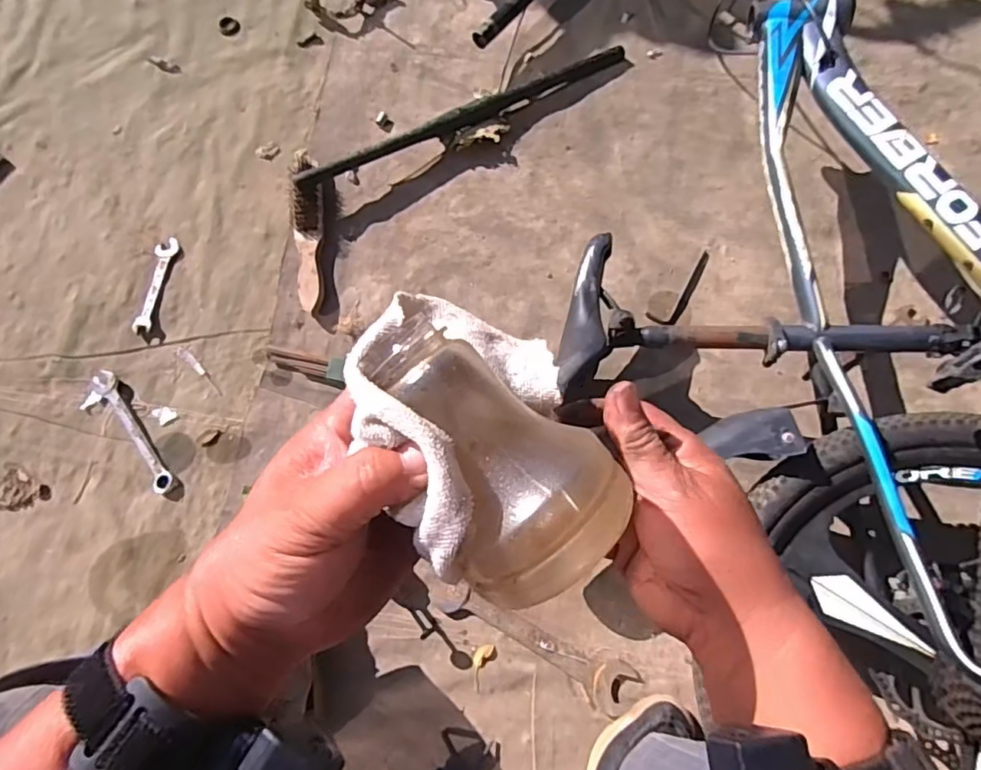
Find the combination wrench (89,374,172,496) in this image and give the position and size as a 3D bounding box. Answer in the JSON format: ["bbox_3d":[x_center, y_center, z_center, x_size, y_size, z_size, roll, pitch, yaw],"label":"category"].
[{"bbox_3d":[-0.496,0.065,0.801,0.030,0.018,0.198,-37,80,-7],"label":"combination wrench"}]

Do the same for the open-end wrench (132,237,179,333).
[{"bbox_3d":[-0.506,-0.153,0.862,0.031,0.008,0.153,10,78,2],"label":"open-end wrench"}]

